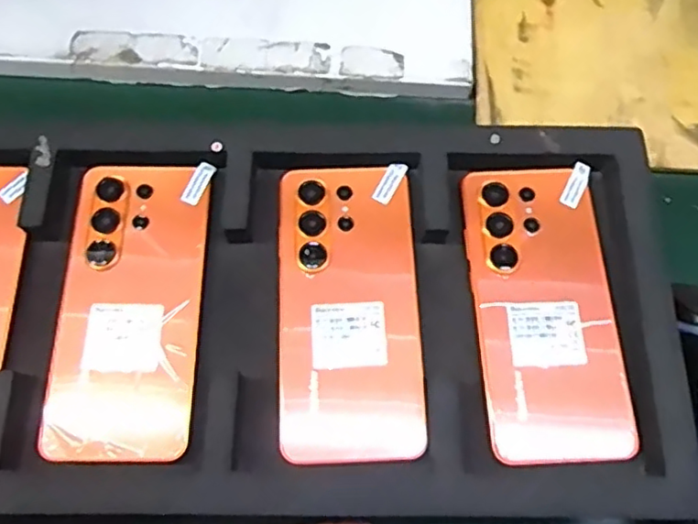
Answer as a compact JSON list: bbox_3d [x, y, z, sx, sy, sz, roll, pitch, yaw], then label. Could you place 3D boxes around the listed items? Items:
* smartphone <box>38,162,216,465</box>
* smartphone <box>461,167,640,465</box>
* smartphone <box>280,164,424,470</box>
[{"bbox_3d":[-0.122,0.023,0.346,0.076,0.007,0.168,1,70,-1],"label":"smartphone"},{"bbox_3d":[0.111,0.026,0.352,0.076,0.012,0.166,-2,70,-2],"label":"smartphone"},{"bbox_3d":[0.001,0.024,0.346,0.075,0.006,0.168,-1,70,-1],"label":"smartphone"}]

